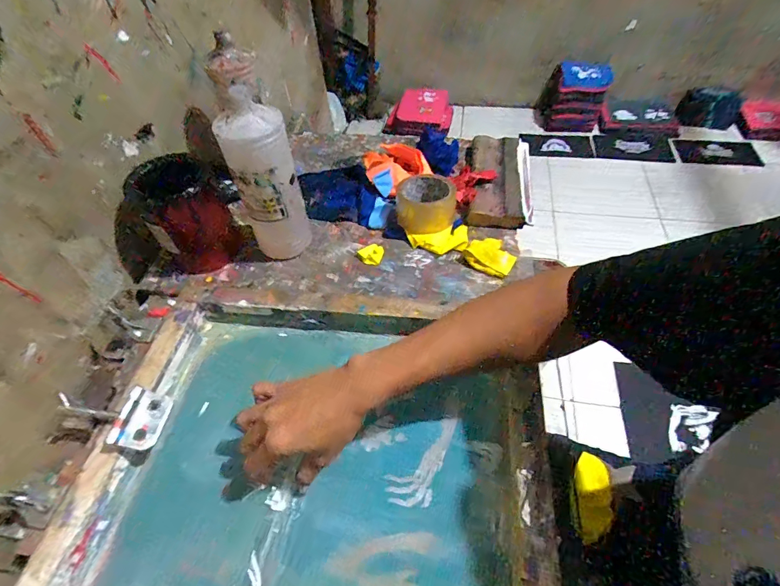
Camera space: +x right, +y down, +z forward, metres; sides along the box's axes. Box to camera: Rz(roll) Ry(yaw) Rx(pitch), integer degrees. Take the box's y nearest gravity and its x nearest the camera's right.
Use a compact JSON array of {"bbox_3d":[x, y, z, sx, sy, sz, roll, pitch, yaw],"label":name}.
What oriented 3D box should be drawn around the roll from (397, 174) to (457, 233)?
[{"bbox_3d":[0.057,-0.141,0.628,0.094,0.049,0.081,5,54,6],"label":"roll"}]

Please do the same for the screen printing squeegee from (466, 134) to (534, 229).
[{"bbox_3d":[0.191,-0.207,0.691,0.106,0.049,0.222,5,54,6],"label":"screen printing squeegee"}]

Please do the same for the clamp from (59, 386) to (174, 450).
[{"bbox_3d":[-0.302,0.132,0.426,0.111,0.026,0.058,4,54,6],"label":"clamp"}]

